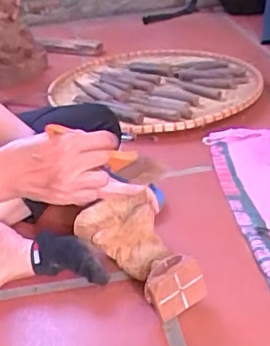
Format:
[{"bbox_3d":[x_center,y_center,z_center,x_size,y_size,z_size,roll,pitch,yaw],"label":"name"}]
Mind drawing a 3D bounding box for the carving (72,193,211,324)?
[{"bbox_3d":[0.007,0.105,0.764,0.117,0.071,0.188,-24,47,-27],"label":"carving"}]

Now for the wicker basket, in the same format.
[{"bbox_3d":[0.054,-0.192,1.321,0.487,0.084,0.422,-12,31,-9],"label":"wicker basket"}]

